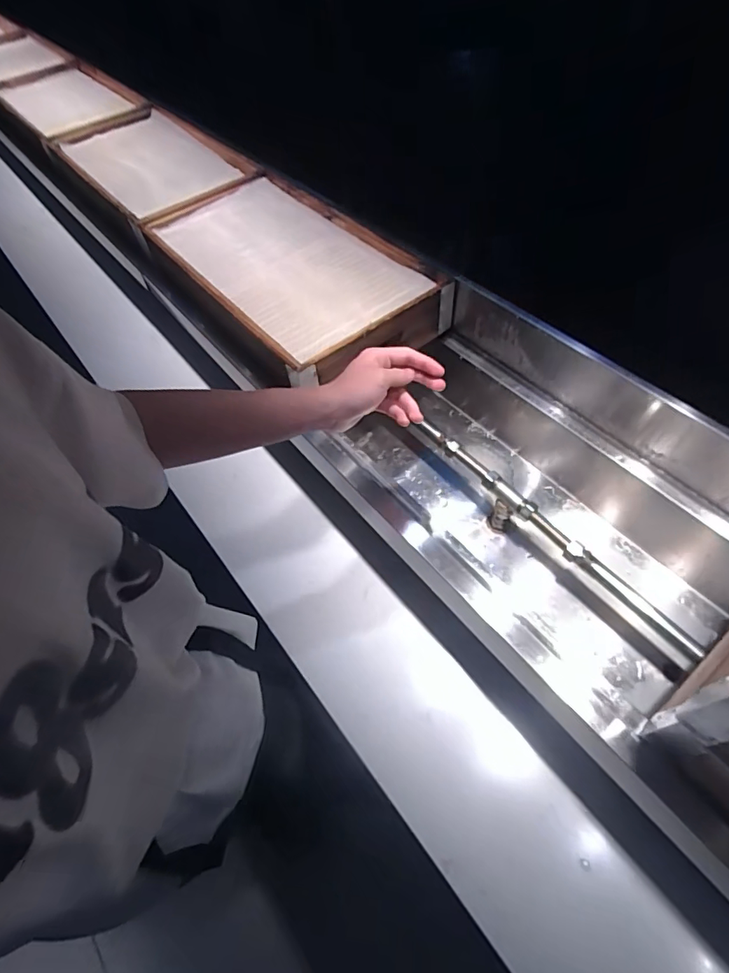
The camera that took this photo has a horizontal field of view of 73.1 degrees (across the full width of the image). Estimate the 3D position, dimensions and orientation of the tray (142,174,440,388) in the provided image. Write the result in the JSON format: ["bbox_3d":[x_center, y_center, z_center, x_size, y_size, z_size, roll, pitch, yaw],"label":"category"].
[{"bbox_3d":[-0.143,-0.395,0.892,0.308,0.062,0.588,-33,59,-17],"label":"tray"}]

